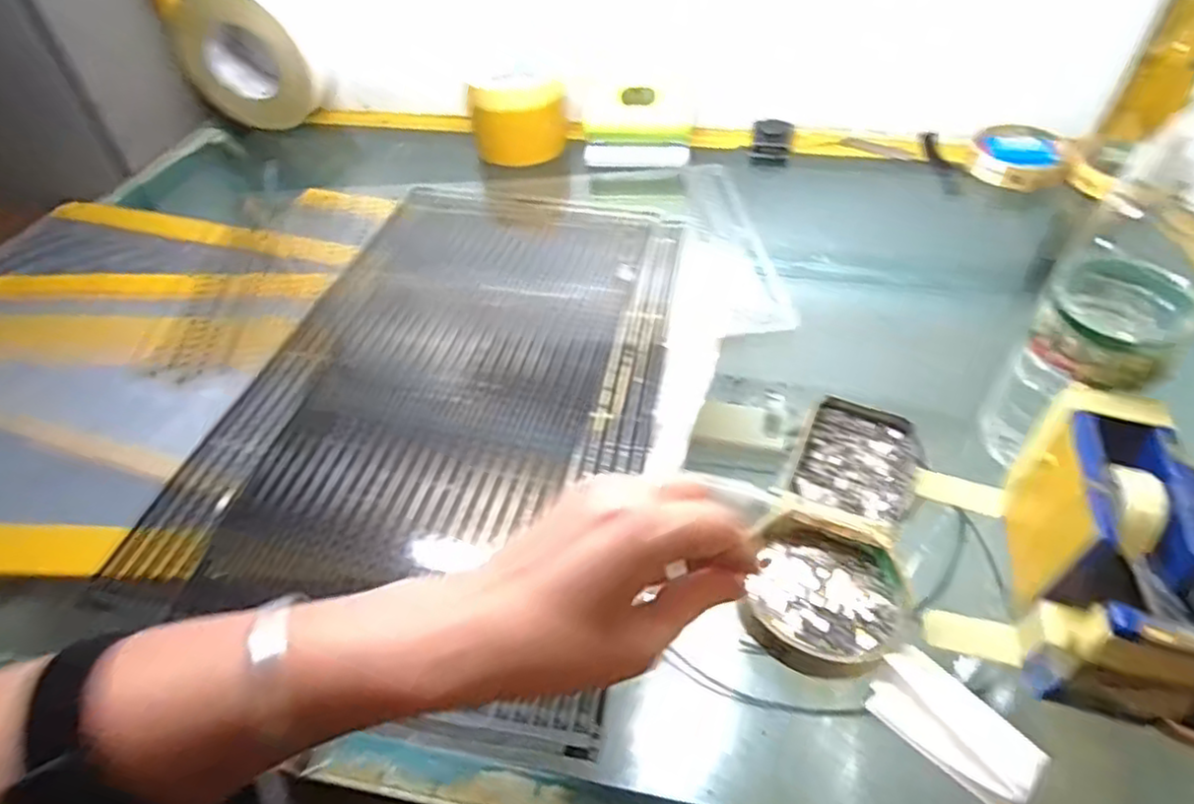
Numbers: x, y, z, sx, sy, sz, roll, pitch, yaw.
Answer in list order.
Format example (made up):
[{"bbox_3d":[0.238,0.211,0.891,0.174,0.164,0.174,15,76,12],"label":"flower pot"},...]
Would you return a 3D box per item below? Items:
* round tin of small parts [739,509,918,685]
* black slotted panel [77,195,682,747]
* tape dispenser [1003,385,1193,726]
[{"bbox_3d":[0.116,0.099,0.342,0.079,0.018,0.082,-2,47,2],"label":"round tin of small parts"},{"bbox_3d":[-0.096,-0.022,0.473,0.278,0.005,0.447,7,49,8],"label":"black slotted panel"},{"bbox_3d":[0.230,0.068,0.314,0.052,0.069,0.139,12,49,14],"label":"tape dispenser"}]

